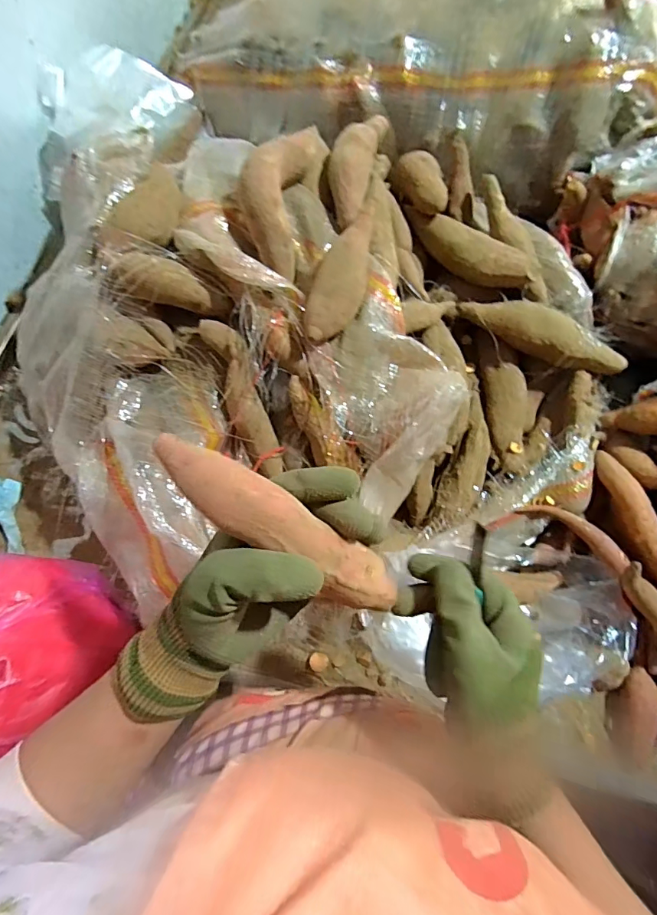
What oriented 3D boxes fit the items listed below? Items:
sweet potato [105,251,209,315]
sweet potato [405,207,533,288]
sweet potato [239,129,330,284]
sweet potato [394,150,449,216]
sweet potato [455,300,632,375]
[{"bbox_3d":[-0.171,-0.181,0.465,0.098,0.034,0.039,12,68,-21],"label":"sweet potato"},{"bbox_3d":[0.160,-0.248,0.537,0.175,0.037,0.044,38,74,13],"label":"sweet potato"},{"bbox_3d":[-0.054,-0.290,0.485,0.066,0.054,0.165,9,70,4],"label":"sweet potato"},{"bbox_3d":[0.112,-0.334,0.553,0.045,0.037,0.095,-9,70,-3],"label":"sweet potato"},{"bbox_3d":[0.255,-0.144,0.540,0.202,0.050,0.048,24,72,9],"label":"sweet potato"}]

